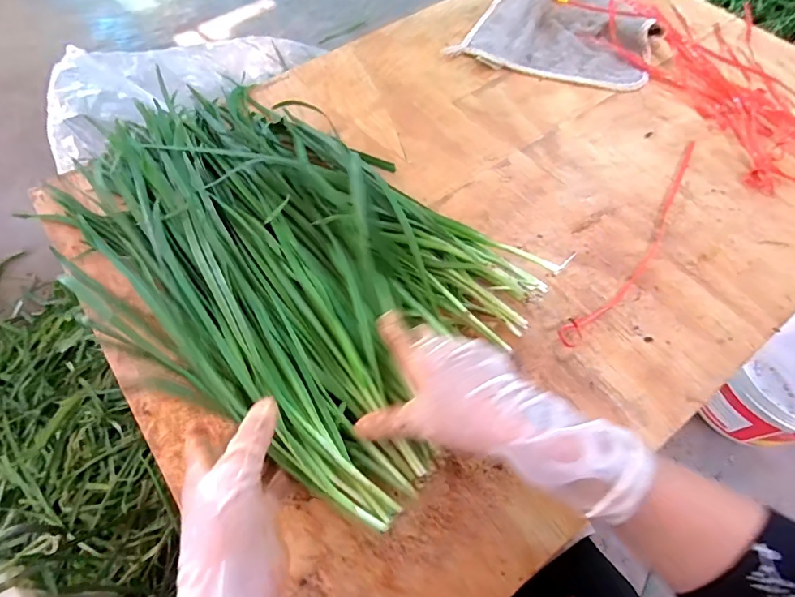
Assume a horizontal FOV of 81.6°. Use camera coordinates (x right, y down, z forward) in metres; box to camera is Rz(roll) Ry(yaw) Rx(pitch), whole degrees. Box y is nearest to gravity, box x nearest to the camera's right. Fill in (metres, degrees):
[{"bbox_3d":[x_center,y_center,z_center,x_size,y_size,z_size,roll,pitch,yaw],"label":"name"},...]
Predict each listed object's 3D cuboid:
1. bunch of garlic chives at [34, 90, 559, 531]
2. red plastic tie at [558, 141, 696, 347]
[{"bbox_3d":[-0.123,-0.051,0.440,0.482,0.058,0.290,38,68,22],"label":"bunch of garlic chives"},{"bbox_3d":[0.254,-0.066,0.468,0.030,0.009,0.323,35,66,19],"label":"red plastic tie"}]

